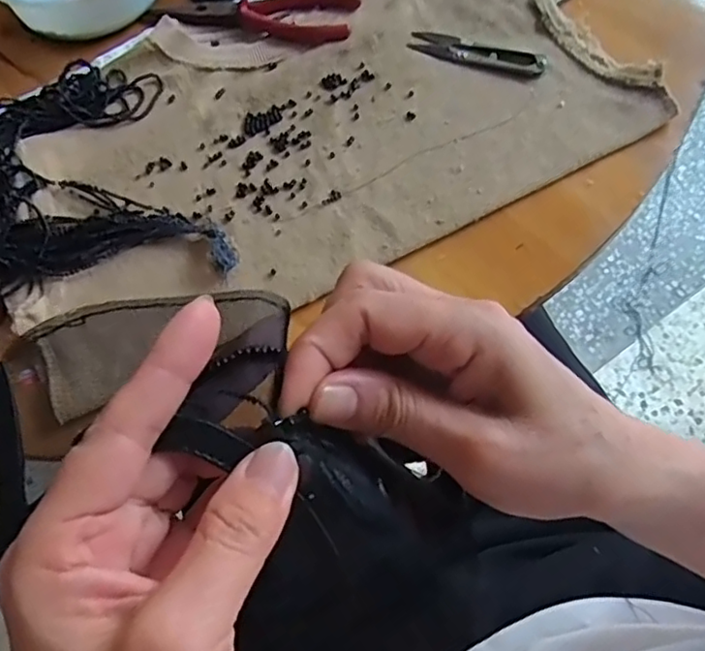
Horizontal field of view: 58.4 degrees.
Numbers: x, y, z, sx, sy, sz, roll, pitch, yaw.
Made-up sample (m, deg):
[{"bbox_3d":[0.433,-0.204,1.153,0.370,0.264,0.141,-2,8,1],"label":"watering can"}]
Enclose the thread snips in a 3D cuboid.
[{"bbox_3d":[0.093,-0.206,0.475,0.102,0.012,0.024,22,72,9],"label":"thread snips"}]

